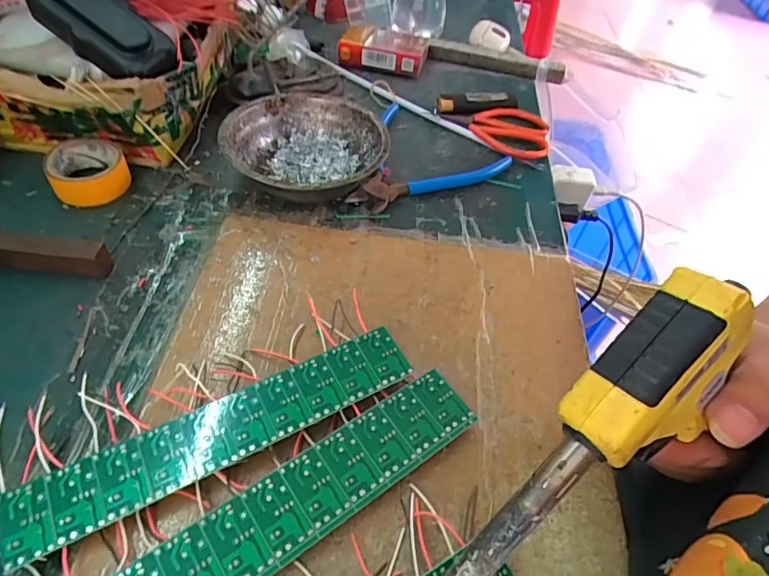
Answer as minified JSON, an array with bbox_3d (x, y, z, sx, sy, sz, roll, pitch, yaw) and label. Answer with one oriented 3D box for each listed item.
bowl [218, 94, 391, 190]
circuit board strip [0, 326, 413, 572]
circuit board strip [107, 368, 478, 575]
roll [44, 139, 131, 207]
[{"bbox_3d":[-0.062,-0.106,0.402,0.122,0.041,0.123,3,50,-4],"label":"bowl"},{"bbox_3d":[-0.080,0.071,0.257,0.199,0.004,0.035,-22,57,-21],"label":"circuit board strip"},{"bbox_3d":[-0.041,0.101,0.240,0.201,0.004,0.038,-27,61,-26],"label":"circuit board strip"},{"bbox_3d":[-0.223,-0.089,0.382,0.051,0.027,0.055,-16,53,-18],"label":"roll"}]

